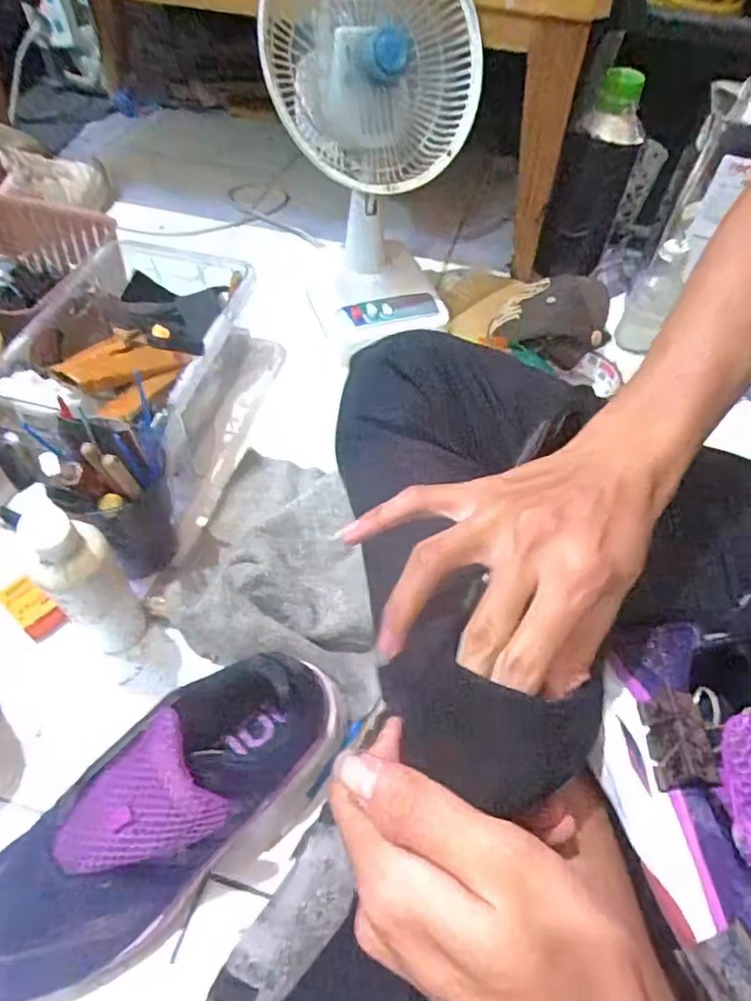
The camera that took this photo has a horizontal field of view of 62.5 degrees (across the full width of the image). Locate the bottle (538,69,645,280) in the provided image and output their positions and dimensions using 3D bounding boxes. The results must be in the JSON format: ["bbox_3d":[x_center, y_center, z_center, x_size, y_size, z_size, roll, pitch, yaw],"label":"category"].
[{"bbox_3d":[0.259,-0.374,0.746,0.075,0.230,0.080,23,54,13],"label":"bottle"}]

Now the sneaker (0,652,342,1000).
[{"bbox_3d":[-0.131,0.187,0.373,0.269,0.092,0.088,-34,62,-27],"label":"sneaker"}]

